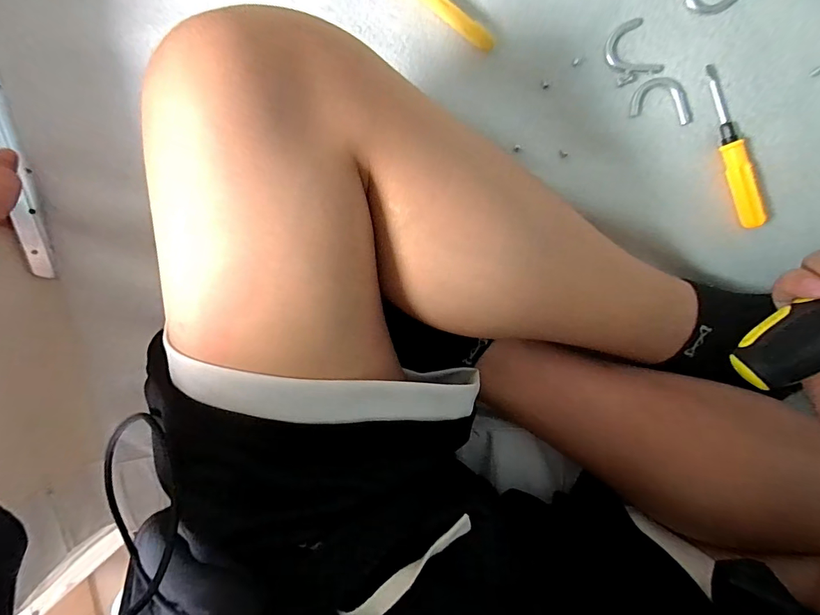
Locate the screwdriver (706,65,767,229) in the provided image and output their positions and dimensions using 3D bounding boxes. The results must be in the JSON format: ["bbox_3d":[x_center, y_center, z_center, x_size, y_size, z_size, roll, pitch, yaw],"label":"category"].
[{"bbox_3d":[0.252,-0.125,0.317,0.015,0.020,0.127,-19,96,7],"label":"screwdriver"}]

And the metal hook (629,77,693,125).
[{"bbox_3d":[0.204,-0.168,0.326,0.047,0.004,0.032,12,99,3],"label":"metal hook"}]

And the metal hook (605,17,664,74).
[{"bbox_3d":[0.176,-0.203,0.325,0.034,0.004,0.045,-25,95,7],"label":"metal hook"}]

